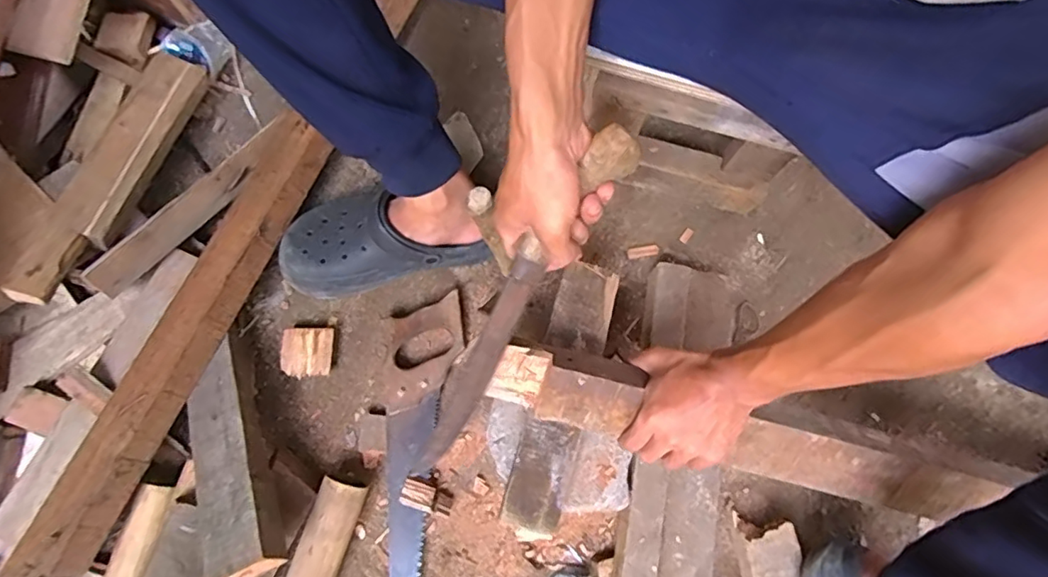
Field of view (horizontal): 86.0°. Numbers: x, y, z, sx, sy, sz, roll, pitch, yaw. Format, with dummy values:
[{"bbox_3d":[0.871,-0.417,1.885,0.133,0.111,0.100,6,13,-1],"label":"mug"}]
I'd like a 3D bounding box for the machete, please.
[{"bbox_3d":[-0.013,0.025,0.471,0.035,0.037,0.348,35,114,10],"label":"machete"}]

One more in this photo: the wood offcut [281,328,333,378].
[{"bbox_3d":[-0.260,0.077,0.678,0.061,0.024,0.058,1,74,0],"label":"wood offcut"}]

